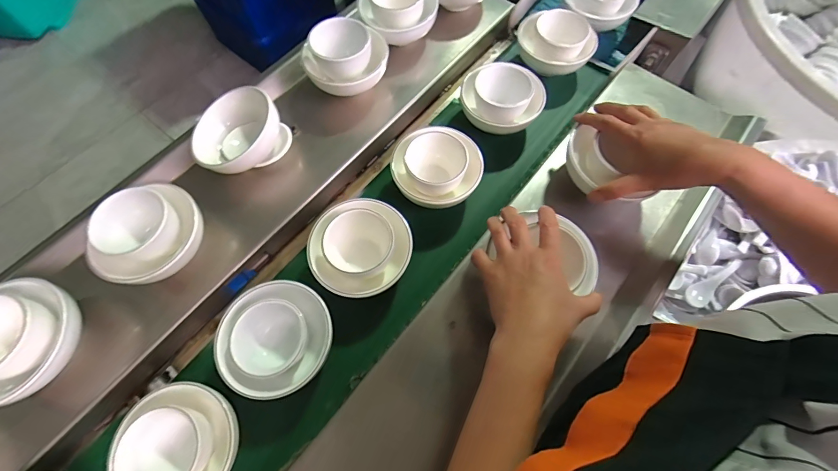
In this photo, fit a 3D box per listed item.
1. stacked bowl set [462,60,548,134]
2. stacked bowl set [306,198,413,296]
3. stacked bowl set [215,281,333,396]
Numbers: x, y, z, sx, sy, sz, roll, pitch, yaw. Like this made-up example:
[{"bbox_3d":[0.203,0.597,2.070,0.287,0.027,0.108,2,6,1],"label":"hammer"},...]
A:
[{"bbox_3d":[0.120,-0.188,0.529,0.116,0.078,0.097,-39,72,-16],"label":"stacked bowl set"},{"bbox_3d":[-0.069,0.016,0.449,0.120,0.053,0.113,0,66,0],"label":"stacked bowl set"},{"bbox_3d":[-0.151,0.110,0.399,0.114,0.045,0.111,0,66,0],"label":"stacked bowl set"}]

